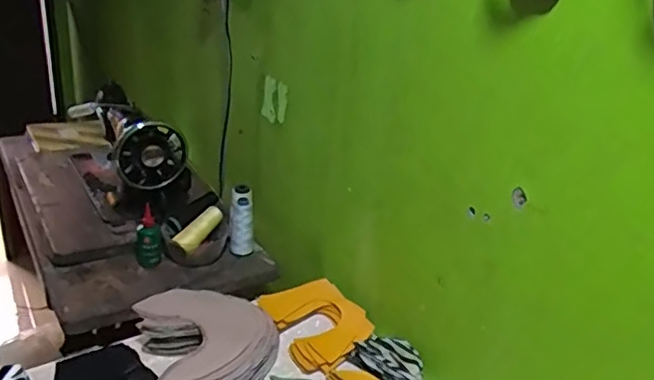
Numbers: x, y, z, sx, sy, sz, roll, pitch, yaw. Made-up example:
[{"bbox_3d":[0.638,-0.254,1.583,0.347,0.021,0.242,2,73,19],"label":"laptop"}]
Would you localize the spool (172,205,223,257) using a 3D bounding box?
[{"bbox_3d":[-0.240,0.075,1.083,0.032,0.034,0.109,22,53,30],"label":"spool"}]

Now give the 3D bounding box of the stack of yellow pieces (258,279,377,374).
[{"bbox_3d":[-0.016,0.212,0.919,0.136,0.046,0.174,-10,29,-30],"label":"stack of yellow pieces"}]

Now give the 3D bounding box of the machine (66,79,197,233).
[{"bbox_3d":[-0.448,-0.091,1.269,0.176,0.230,0.402,-10,29,-30],"label":"machine"}]

